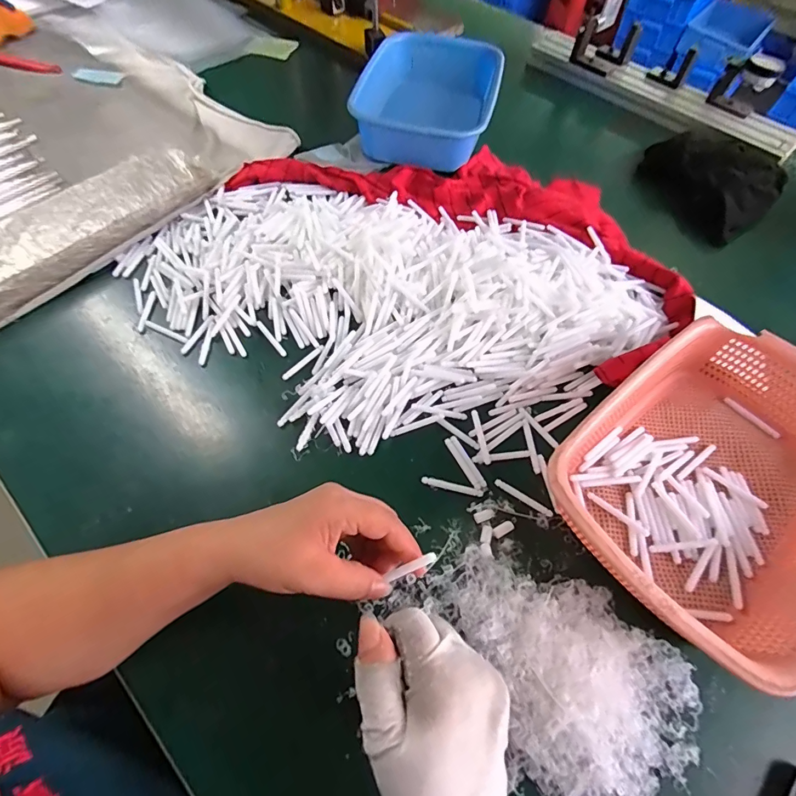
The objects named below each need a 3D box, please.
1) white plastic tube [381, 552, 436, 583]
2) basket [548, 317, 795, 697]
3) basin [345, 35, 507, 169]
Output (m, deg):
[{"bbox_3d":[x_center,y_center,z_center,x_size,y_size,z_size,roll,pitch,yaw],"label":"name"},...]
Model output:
[{"bbox_3d":[0.009,0.118,0.304,0.042,0.004,0.007,-33,61,17],"label":"white plastic tube"},{"bbox_3d":[0.286,0.069,0.393,0.297,0.074,0.213,-37,67,-20],"label":"basket"},{"bbox_3d":[0.048,-0.479,0.722,0.206,0.095,0.280,11,61,6],"label":"basin"}]

